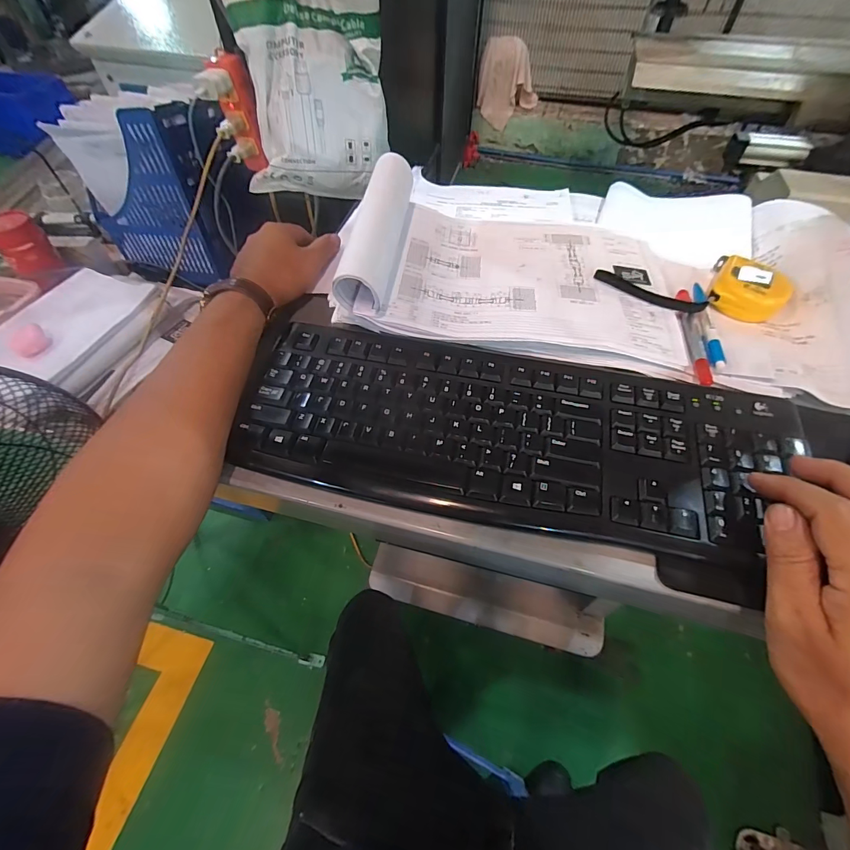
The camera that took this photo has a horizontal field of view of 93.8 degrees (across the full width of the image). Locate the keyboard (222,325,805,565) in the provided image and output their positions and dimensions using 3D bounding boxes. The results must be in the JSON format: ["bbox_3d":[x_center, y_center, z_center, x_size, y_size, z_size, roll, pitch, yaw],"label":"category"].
[{"bbox_3d":[0.057,0.004,0.316,0.407,0.024,0.147,9,56,7],"label":"keyboard"}]

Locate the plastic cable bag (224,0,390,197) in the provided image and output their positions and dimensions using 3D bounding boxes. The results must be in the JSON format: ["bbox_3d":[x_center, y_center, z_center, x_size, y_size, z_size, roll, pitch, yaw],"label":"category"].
[{"bbox_3d":[-0.151,-0.462,0.558,0.204,0.240,0.048,-8,29,-18],"label":"plastic cable bag"}]

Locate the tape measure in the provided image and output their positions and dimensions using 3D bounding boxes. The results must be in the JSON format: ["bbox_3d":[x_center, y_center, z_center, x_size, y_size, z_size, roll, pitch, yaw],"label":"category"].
[{"bbox_3d":[0.261,-0.127,0.394,0.168,0.033,0.083,-15,57,-10],"label":"tape measure"}]

